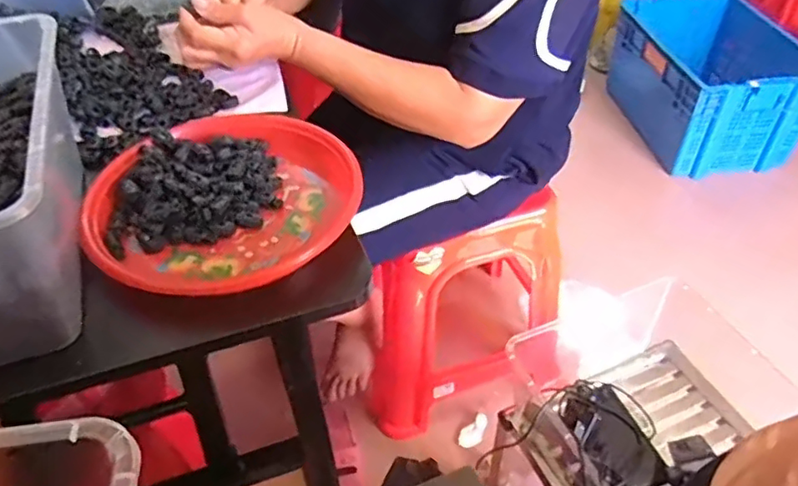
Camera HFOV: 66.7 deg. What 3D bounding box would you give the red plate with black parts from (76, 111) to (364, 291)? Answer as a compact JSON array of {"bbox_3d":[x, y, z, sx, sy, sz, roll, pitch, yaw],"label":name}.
[{"bbox_3d":[-0.165,-0.052,0.569,0.235,0.030,0.224,0,43,0],"label":"red plate with black parts"}]

